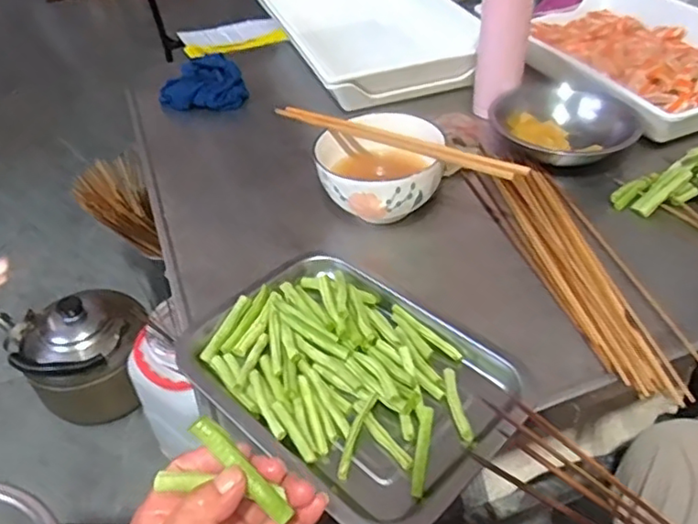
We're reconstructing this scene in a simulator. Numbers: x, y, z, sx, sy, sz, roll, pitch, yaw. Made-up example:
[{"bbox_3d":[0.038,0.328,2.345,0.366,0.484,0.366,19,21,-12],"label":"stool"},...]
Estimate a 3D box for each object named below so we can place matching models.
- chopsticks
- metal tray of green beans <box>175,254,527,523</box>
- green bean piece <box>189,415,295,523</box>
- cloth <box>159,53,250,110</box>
[{"bbox_3d":[0.040,-0.124,0.613,0.280,0.017,0.015,22,48,27],"label":"chopsticks"},{"bbox_3d":[-0.001,0.088,0.485,0.244,0.028,0.179,30,52,32],"label":"metal tray of green beans"},{"bbox_3d":[-0.055,0.105,0.316,0.065,0.005,0.012,43,55,7],"label":"green bean piece"},{"bbox_3d":[-0.212,-0.258,0.887,0.121,0.040,0.127,-13,42,-10],"label":"cloth"}]

